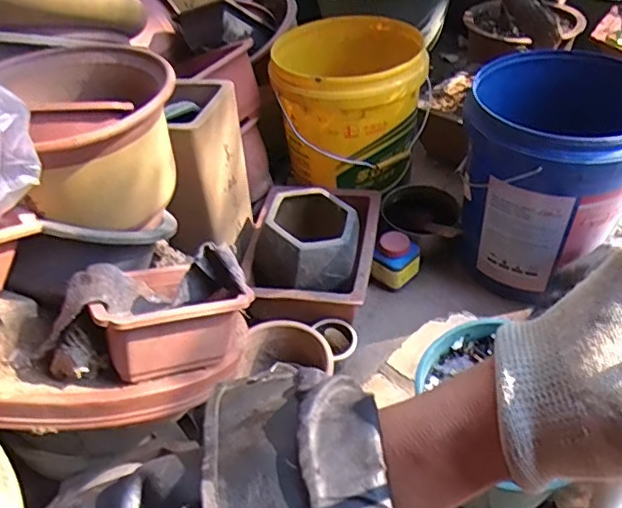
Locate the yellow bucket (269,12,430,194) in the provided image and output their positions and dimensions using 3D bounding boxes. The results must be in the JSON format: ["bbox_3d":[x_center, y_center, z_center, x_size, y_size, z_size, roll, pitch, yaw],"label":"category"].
[{"bbox_3d":[0.079,-0.307,1.132,0.278,0.249,0.278,0,44,7],"label":"yellow bucket"}]

